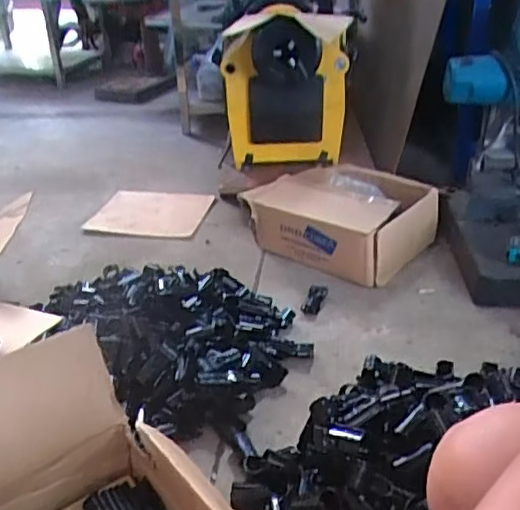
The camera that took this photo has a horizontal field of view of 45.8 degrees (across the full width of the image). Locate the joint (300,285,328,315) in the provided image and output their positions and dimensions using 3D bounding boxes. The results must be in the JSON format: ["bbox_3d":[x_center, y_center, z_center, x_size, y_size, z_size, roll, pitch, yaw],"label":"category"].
[{"bbox_3d":[0.109,0.086,1.218,0.034,0.019,0.092,8,32,17],"label":"joint"}]

